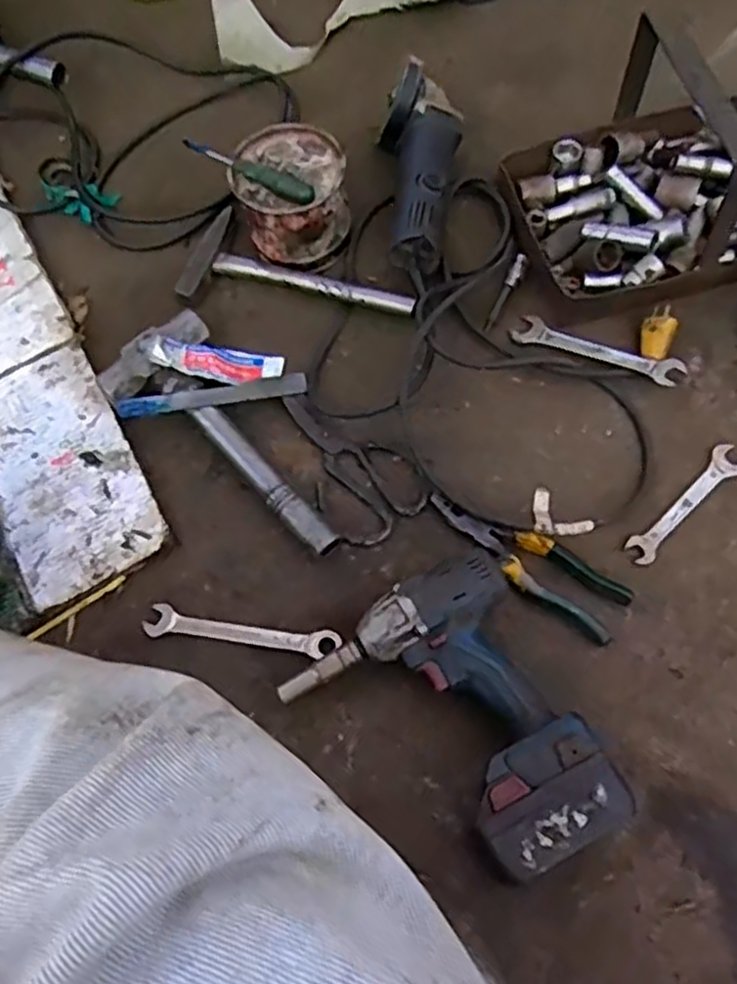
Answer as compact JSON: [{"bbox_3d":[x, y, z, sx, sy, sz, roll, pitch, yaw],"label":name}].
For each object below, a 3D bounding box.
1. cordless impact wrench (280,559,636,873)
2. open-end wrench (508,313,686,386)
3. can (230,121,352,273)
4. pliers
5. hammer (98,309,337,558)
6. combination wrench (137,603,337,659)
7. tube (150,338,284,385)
[{"bbox_3d":[0.058,0.187,0.586,0.199,0.074,0.237,-24,66,-10],"label":"cordless impact wrench"},{"bbox_3d":[0.225,-0.141,0.731,0.165,0.014,0.029,23,67,12],"label":"open-end wrench"},{"bbox_3d":[-0.078,-0.307,0.779,0.109,0.101,0.114,-1,64,1],"label":"can"},{"bbox_3d":[0.139,0.058,0.666,0.192,0.017,0.055,33,69,16],"label":"pliers"},{"bbox_3d":[-0.127,-0.049,0.706,0.111,0.030,0.282,-42,82,-17],"label":"hammer"},{"bbox_3d":[-0.113,0.126,0.668,0.177,0.010,0.028,6,64,5],"label":"combination wrench"},{"bbox_3d":[-0.150,-0.130,0.745,0.128,0.020,0.034,4,60,-28],"label":"tube"}]

